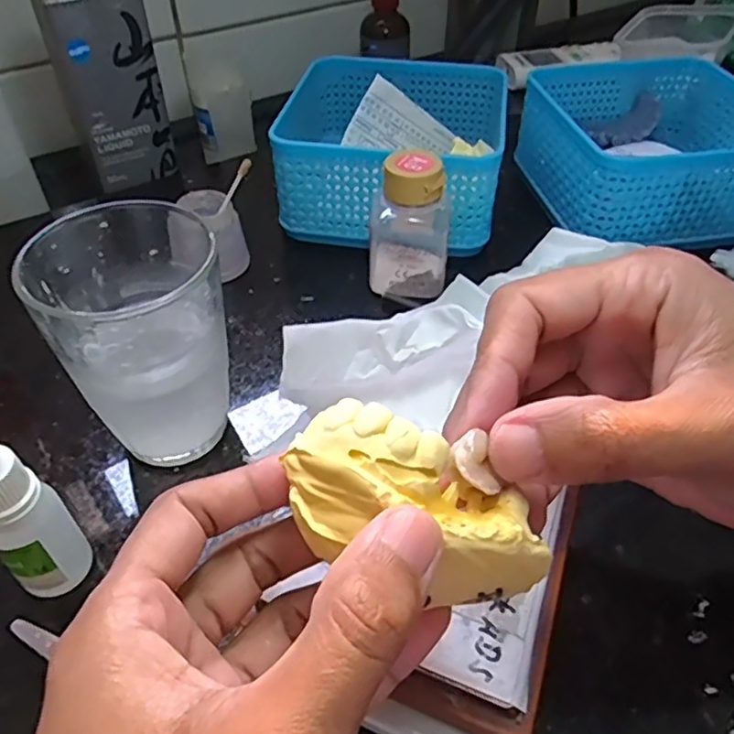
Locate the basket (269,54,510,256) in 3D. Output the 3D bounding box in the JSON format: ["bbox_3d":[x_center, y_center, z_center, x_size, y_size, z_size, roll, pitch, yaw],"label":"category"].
[{"bbox_3d":[0.017,-0.141,0.395,0.129,0.054,0.132,4,46,4],"label":"basket"}]

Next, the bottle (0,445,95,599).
[{"bbox_3d":[-0.111,0.052,0.205,0.018,0.076,0.024,30,53,27],"label":"bottle"}]

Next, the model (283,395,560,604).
[{"bbox_3d":[0.011,0.034,0.149,0.066,0.020,0.033,28,54,7],"label":"model"}]

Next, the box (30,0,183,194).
[{"bbox_3d":[-0.167,-0.185,0.404,0.061,0.114,0.050,-20,49,-18],"label":"box"}]

